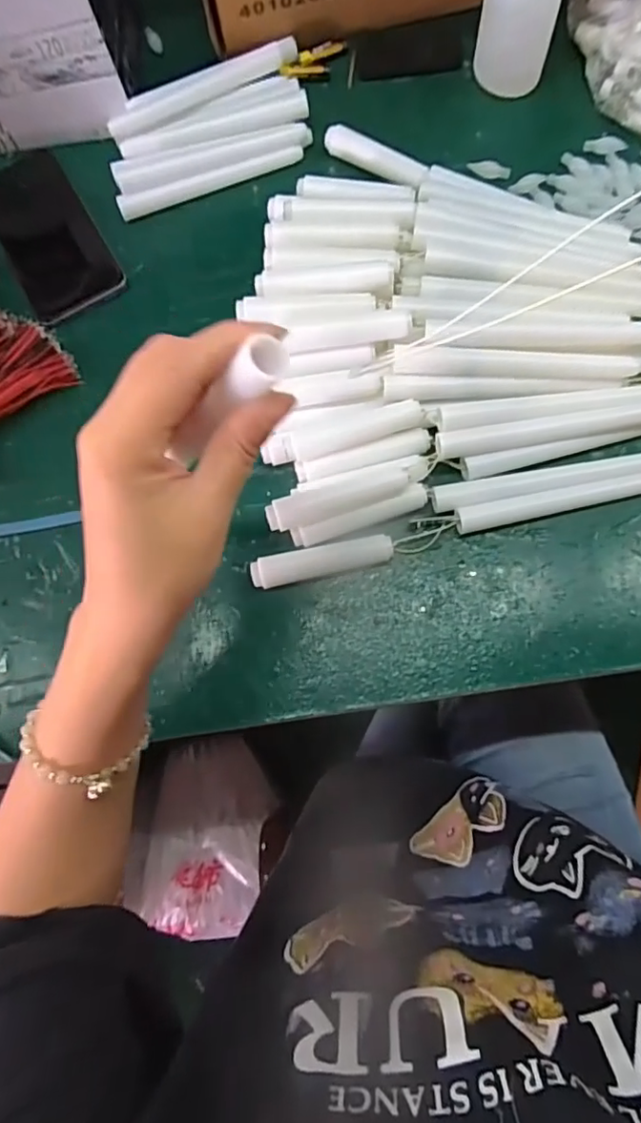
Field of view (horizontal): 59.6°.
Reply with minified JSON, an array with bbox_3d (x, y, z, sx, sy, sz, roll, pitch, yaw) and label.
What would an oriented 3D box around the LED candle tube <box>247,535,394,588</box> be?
[{"bbox_3d":[0.001,0.000,0.356,0.088,0.015,0.019,-13,75,1],"label":"LED candle tube"}]

